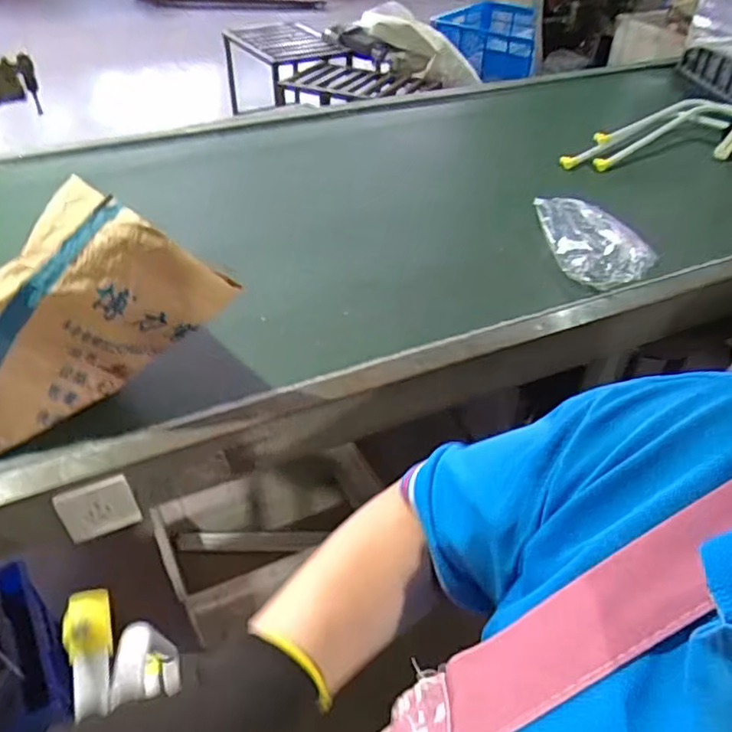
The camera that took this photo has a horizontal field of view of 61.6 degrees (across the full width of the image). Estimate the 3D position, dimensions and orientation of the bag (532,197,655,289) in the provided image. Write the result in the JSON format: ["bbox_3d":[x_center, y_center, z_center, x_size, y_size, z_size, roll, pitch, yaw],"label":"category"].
[{"bbox_3d":[0.413,-0.239,1.156,0.153,0.064,0.250,-18,45,-20],"label":"bag"}]

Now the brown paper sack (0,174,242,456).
[{"bbox_3d":[-0.408,-0.033,0.817,0.449,0.196,0.229,-38,48,1],"label":"brown paper sack"}]

